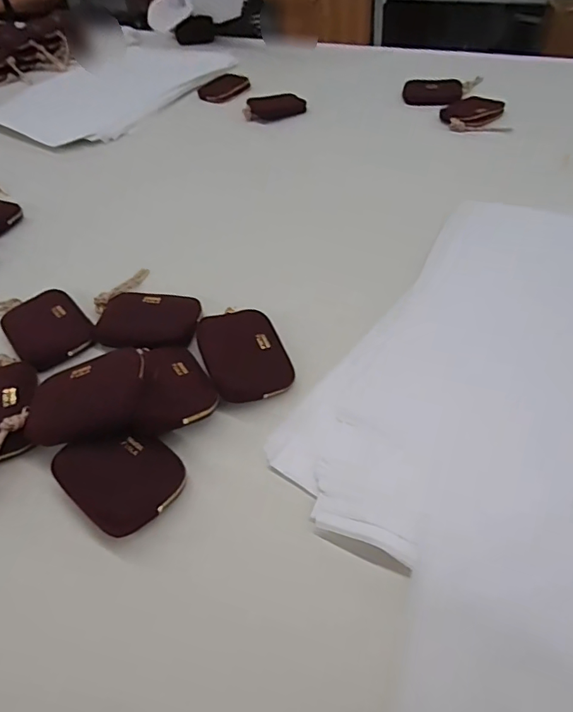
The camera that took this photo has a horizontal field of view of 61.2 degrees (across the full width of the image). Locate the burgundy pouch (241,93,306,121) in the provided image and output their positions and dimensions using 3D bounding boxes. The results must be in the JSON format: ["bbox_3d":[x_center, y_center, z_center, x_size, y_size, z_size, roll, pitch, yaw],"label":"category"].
[{"bbox_3d":[-0.025,-0.493,0.961,0.124,0.032,0.047,-18,48,-11],"label":"burgundy pouch"}]

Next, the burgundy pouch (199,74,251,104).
[{"bbox_3d":[-0.139,-0.588,1.067,0.090,0.019,0.124,18,51,20],"label":"burgundy pouch"}]

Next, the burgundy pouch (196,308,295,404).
[{"bbox_3d":[-0.046,-0.007,0.506,0.081,0.029,0.116,-19,49,-12],"label":"burgundy pouch"}]

